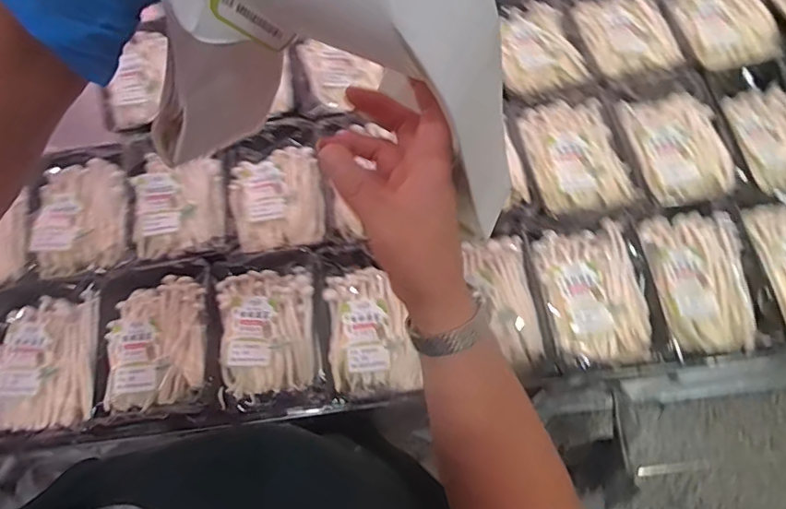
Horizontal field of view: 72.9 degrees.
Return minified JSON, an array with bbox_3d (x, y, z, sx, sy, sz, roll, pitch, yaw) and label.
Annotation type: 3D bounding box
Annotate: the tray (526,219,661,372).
[{"bbox_3d":[0.217,0.042,0.575,0.113,0.033,0.155,-8,70,0],"label":"tray"}]

